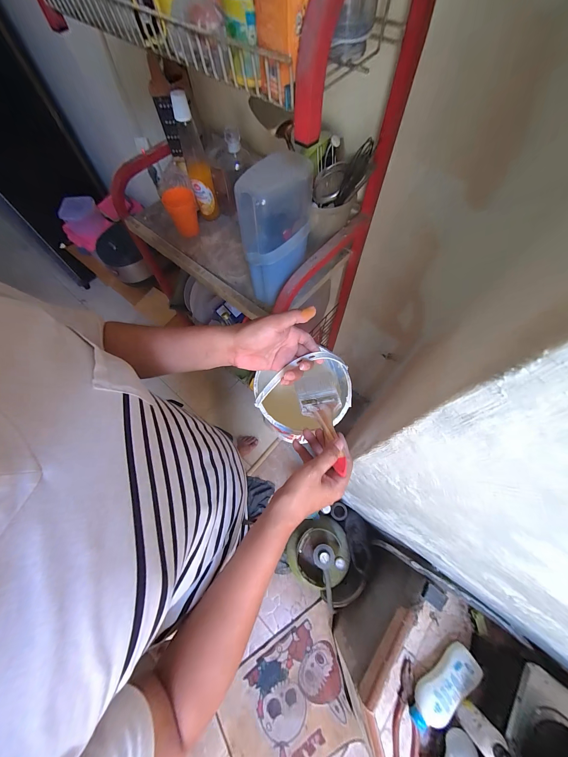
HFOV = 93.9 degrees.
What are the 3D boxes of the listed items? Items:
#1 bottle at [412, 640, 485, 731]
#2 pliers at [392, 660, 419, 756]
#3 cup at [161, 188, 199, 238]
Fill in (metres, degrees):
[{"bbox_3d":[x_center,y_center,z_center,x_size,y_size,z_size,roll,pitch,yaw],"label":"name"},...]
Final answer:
[{"bbox_3d":[0.381,0.739,0.634,0.199,0.047,0.072,-30,70,-12],"label":"bottle"},{"bbox_3d":[0.296,0.803,0.627,0.063,0.022,0.191,17,68,8],"label":"pliers"},{"bbox_3d":[-0.292,-0.485,0.765,0.088,0.102,0.079,-21,68,-8],"label":"cup"}]

